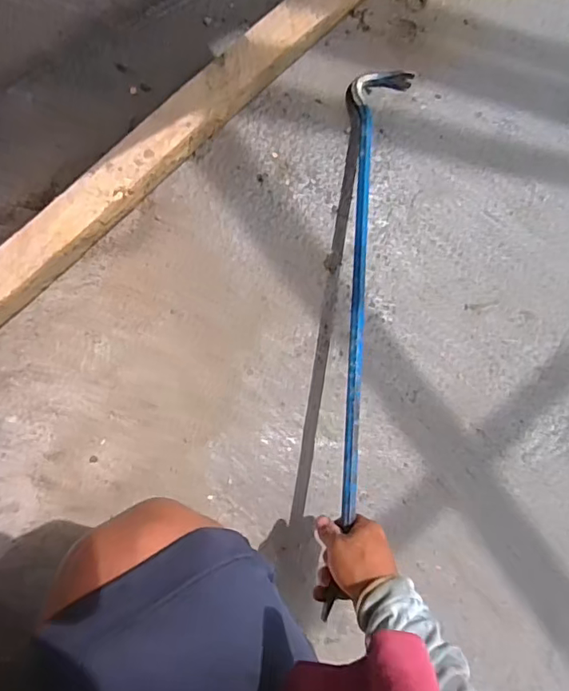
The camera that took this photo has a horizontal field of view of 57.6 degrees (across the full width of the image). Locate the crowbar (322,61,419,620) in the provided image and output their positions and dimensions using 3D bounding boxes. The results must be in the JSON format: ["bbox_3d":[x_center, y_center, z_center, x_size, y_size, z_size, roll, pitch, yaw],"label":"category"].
[{"bbox_3d":[0.103,-0.044,0.665,0.078,0.042,0.703,8,75,-8],"label":"crowbar"}]

